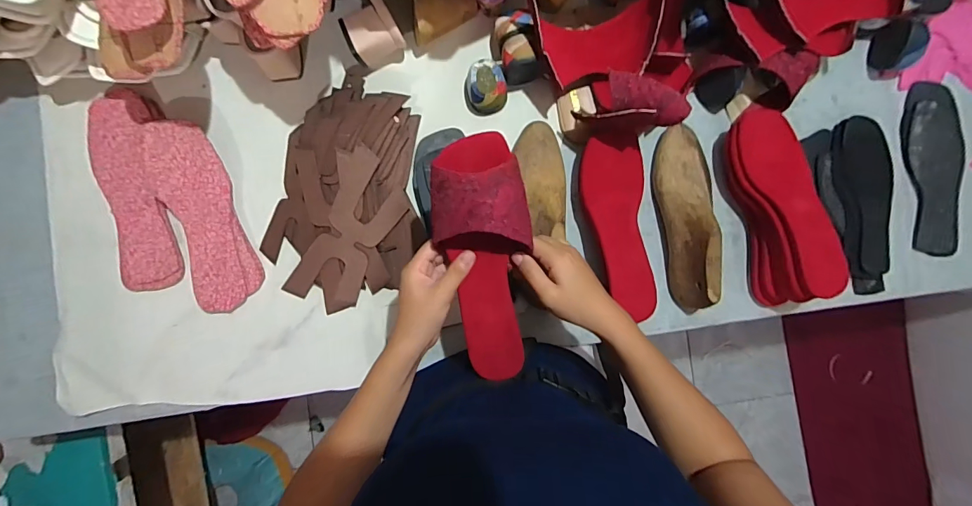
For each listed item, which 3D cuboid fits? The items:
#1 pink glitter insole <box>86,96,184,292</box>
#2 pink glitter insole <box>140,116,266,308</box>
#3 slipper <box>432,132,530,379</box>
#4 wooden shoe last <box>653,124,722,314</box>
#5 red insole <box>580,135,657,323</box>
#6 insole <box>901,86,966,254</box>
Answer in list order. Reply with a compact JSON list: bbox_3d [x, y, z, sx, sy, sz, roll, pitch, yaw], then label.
[{"bbox_3d":[-0.446,-0.074,0.525,0.078,0.016,0.240,-11,89,-4],"label":"pink glitter insole"},{"bbox_3d":[-0.356,-0.048,0.527,0.081,0.011,0.239,-22,93,-12],"label":"pink glitter insole"},{"bbox_3d":[-0.001,0.014,0.406,0.086,0.040,0.241,-6,109,-3],"label":"slipper"},{"bbox_3d":[0.264,-0.048,0.533,0.071,0.072,0.236,2,87,-2],"label":"wooden shoe last"},{"bbox_3d":[0.168,-0.032,0.522,0.078,0.018,0.224,-5,89,-3],"label":"red insole"},{"bbox_3d":[0.629,-0.119,0.586,0.092,0.010,0.239,5,87,-2],"label":"insole"}]

